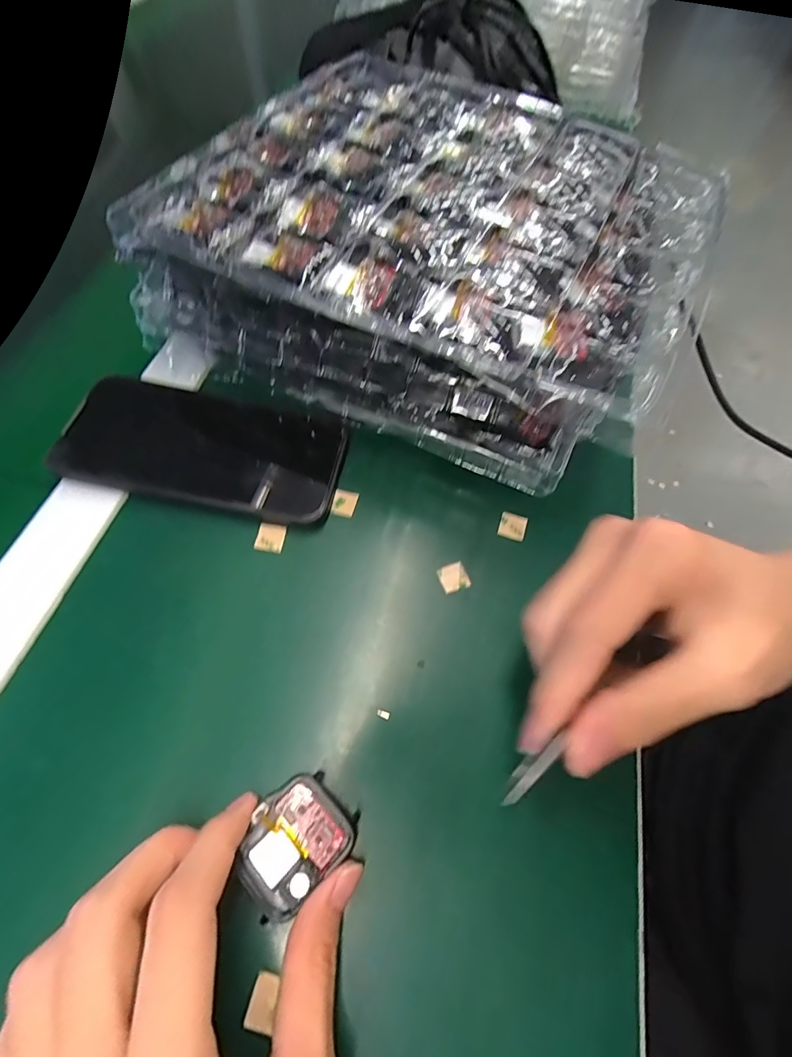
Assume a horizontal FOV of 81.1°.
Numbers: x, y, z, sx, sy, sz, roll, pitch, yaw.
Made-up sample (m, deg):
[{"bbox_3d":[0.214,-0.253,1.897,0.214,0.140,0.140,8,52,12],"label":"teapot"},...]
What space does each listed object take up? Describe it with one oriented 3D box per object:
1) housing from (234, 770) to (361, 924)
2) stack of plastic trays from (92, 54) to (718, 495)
[{"bbox_3d":[-0.042,0.127,0.189,0.045,0.010,0.036,-40,70,-22],"label":"housing"},{"bbox_3d":[0.021,-0.181,0.314,0.292,0.097,0.270,22,62,9],"label":"stack of plastic trays"}]

